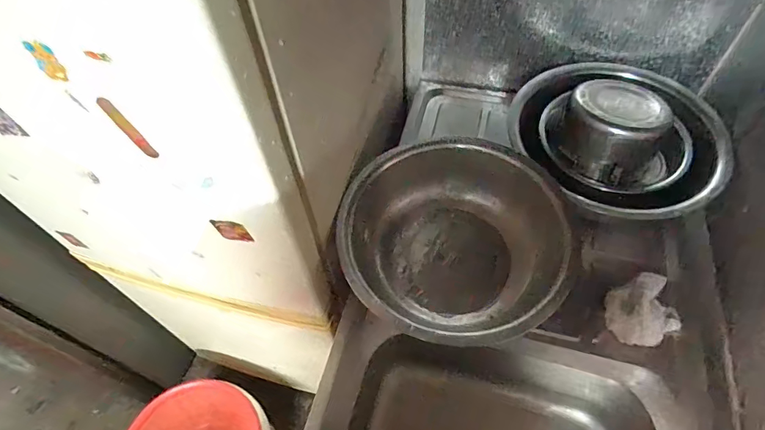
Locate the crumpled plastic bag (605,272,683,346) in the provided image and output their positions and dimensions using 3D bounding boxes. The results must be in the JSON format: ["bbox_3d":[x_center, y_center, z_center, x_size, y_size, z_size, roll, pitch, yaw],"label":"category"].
[{"bbox_3d":[0.376,0.131,0.623,0.111,0.044,0.086,-23,57,-12],"label":"crumpled plastic bag"}]

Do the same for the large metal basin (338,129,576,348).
[{"bbox_3d":[0.104,0.029,0.681,0.333,0.134,0.302,-21,57,-11],"label":"large metal basin"}]

